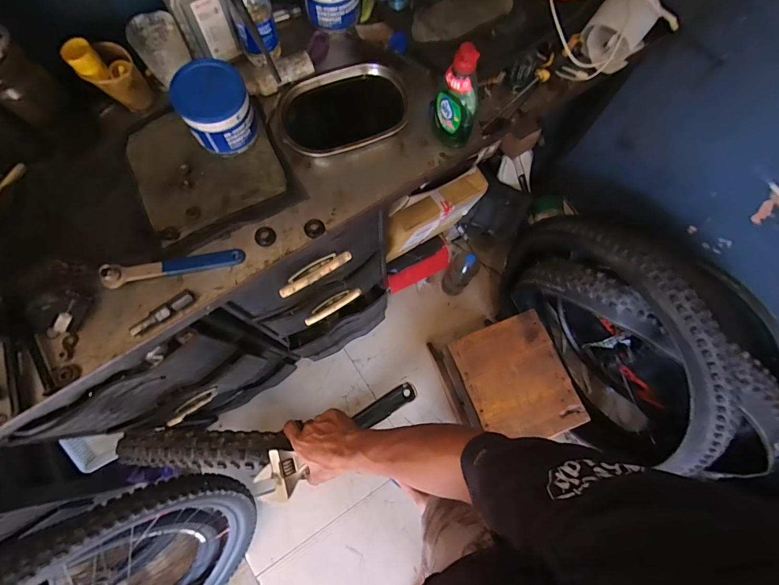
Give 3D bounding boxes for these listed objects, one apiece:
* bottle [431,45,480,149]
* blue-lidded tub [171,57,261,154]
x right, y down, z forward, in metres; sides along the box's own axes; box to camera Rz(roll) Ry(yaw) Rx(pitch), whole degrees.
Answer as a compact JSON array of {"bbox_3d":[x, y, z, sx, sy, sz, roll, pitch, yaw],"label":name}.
[{"bbox_3d":[0.101,-0.289,0.586,0.066,0.169,0.060,13,74,2],"label":"bottle"},{"bbox_3d":[-0.257,-0.274,0.597,0.097,0.102,0.089,1,74,-2],"label":"blue-lidded tub"}]

